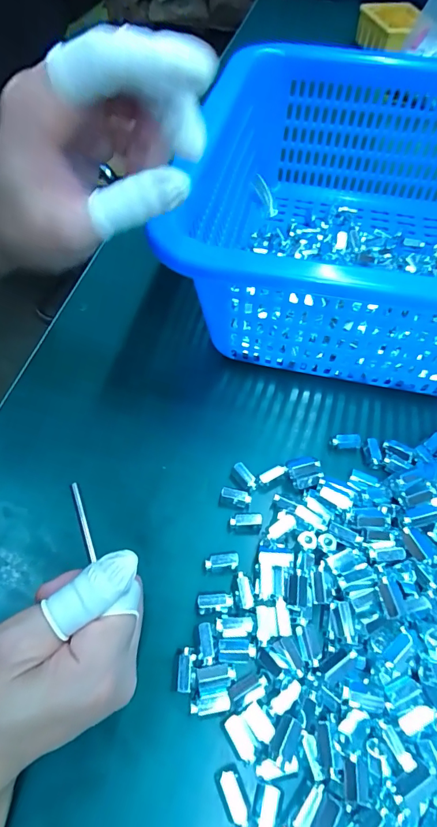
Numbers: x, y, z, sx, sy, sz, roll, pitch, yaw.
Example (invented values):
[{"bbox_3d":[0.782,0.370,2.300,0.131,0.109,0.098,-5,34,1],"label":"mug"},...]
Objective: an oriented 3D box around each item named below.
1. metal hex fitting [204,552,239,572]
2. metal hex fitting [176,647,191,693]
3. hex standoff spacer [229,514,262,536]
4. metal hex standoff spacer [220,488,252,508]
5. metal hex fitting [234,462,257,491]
[{"bbox_3d":[0.002,0.096,0.260,0.021,0.014,0.008,-5,58,-3],"label":"metal hex fitting"},{"bbox_3d":[-0.019,0.145,0.228,0.007,0.010,0.021,-2,58,-1],"label":"metal hex fitting"},{"bbox_3d":[0.019,0.075,0.274,0.020,0.015,0.009,3,58,1],"label":"hex standoff spacer"},{"bbox_3d":[0.012,0.059,0.284,0.022,0.013,0.009,16,59,10],"label":"metal hex standoff spacer"},{"bbox_3d":[0.020,0.044,0.290,0.007,0.006,0.022,-34,74,-16],"label":"metal hex fitting"}]

